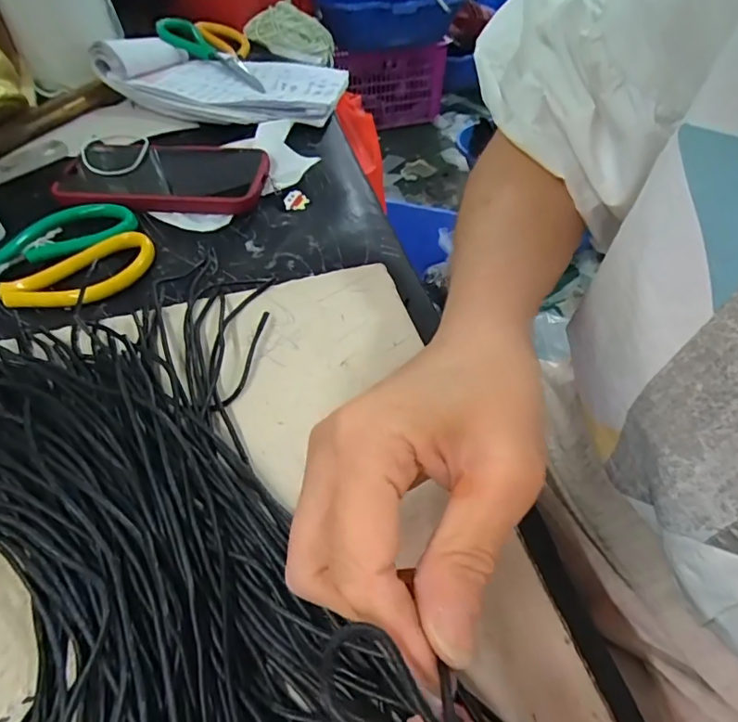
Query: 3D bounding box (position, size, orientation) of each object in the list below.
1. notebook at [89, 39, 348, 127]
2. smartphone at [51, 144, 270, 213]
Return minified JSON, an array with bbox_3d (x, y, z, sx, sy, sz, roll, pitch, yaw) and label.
[{"bbox_3d":[-0.142,-0.297,0.526,0.220,0.049,0.143,5,51,3],"label":"notebook"},{"bbox_3d":[-0.170,-0.156,0.440,0.163,0.013,0.096,2,51,0],"label":"smartphone"}]

